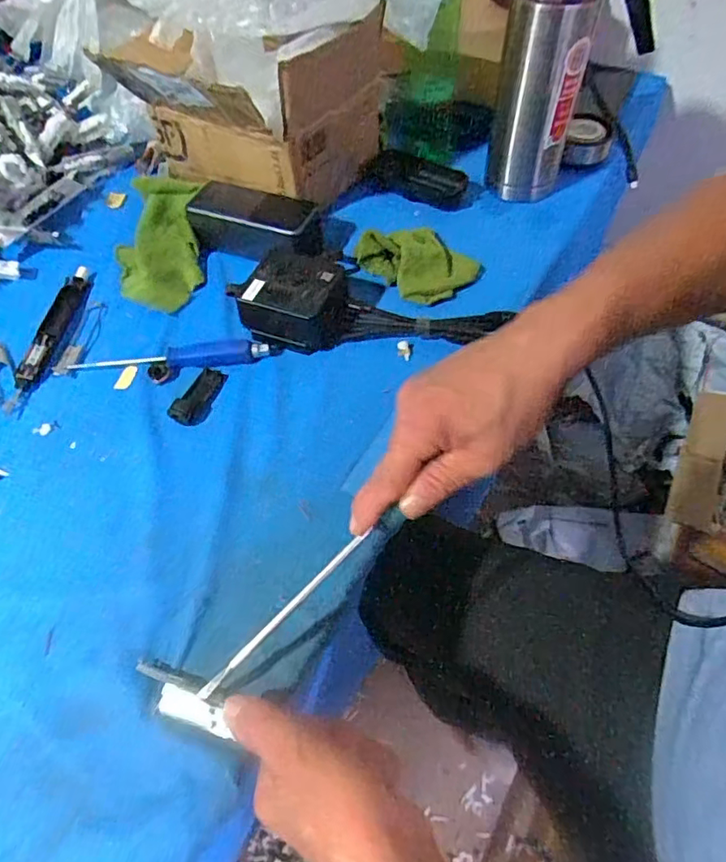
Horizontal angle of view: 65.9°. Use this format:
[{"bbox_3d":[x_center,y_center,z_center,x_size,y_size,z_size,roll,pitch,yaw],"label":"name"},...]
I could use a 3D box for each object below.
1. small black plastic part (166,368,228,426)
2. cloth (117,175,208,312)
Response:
[{"bbox_3d":[-0.138,-0.030,0.475,0.029,0.009,0.057,27,60,20],"label":"small black plastic part"},{"bbox_3d":[-0.212,-0.200,0.575,0.084,0.035,0.170,-6,55,-1],"label":"cloth"}]

